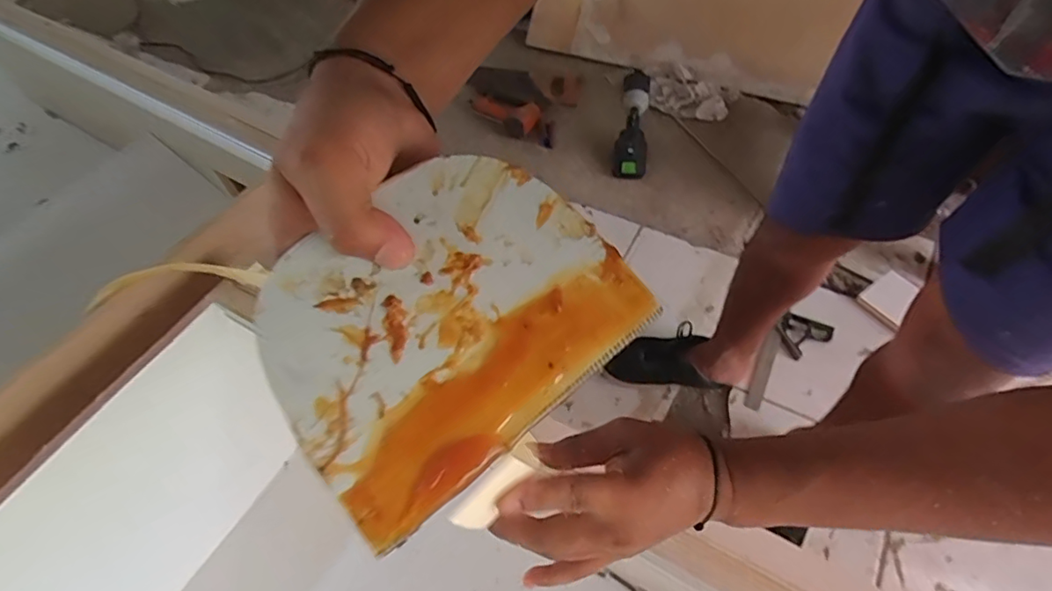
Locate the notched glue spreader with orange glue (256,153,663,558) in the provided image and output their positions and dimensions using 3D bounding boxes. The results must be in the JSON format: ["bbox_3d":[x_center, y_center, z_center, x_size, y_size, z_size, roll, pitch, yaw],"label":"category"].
[{"bbox_3d":[-0.034,0.007,0.220,0.144,0.004,0.115,-39,81,-13],"label":"notched glue spreader with orange glue"}]

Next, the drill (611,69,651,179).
[{"bbox_3d":[0.255,-0.407,1.292,0.089,0.251,0.122,5,56,8],"label":"drill"}]

